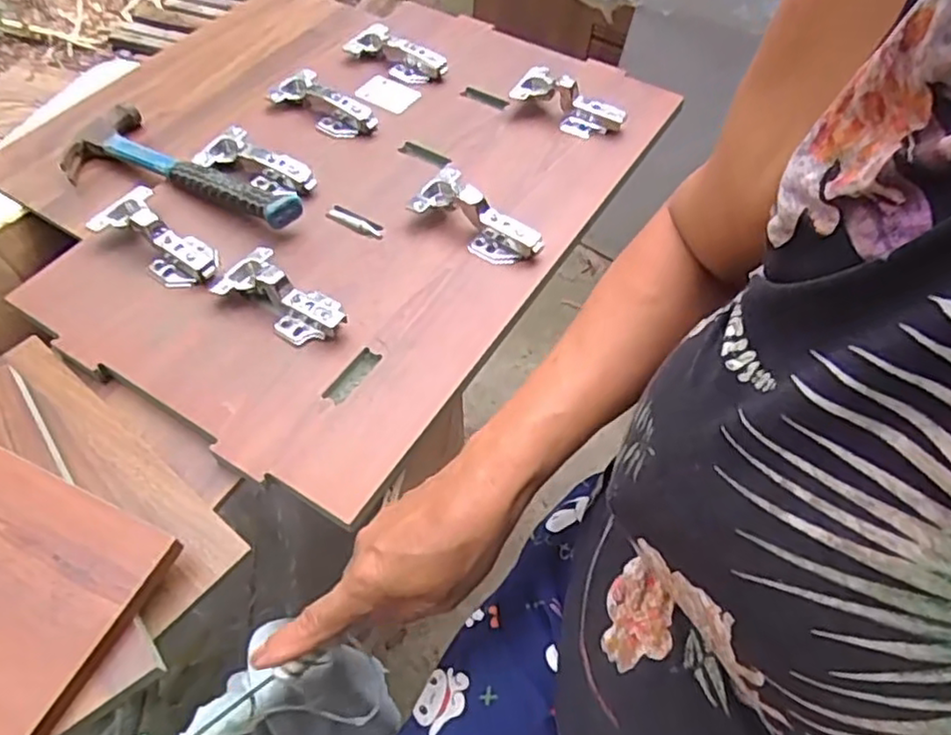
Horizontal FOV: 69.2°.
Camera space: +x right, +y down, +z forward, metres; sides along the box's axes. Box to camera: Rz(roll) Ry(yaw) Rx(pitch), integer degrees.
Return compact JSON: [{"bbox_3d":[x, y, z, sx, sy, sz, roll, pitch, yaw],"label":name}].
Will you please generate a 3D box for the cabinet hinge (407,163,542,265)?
[{"bbox_3d":[-0.002,-0.132,0.601,0.125,0.033,0.059,38,61,23],"label":"cabinet hinge"}]

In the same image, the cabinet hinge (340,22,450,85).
[{"bbox_3d":[-0.090,-0.346,0.756,0.057,0.023,0.114,-37,60,-26],"label":"cabinet hinge"}]

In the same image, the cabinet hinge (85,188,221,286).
[{"bbox_3d":[-0.267,-0.112,0.581,0.120,0.033,0.053,31,57,22],"label":"cabinet hinge"}]

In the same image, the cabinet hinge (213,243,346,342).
[{"bbox_3d":[-0.155,-0.058,0.550,0.108,0.032,0.055,31,57,22],"label":"cabinet hinge"}]

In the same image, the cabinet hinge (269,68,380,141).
[{"bbox_3d":[-0.156,-0.268,0.700,0.114,0.025,0.049,36,59,25],"label":"cabinet hinge"}]

